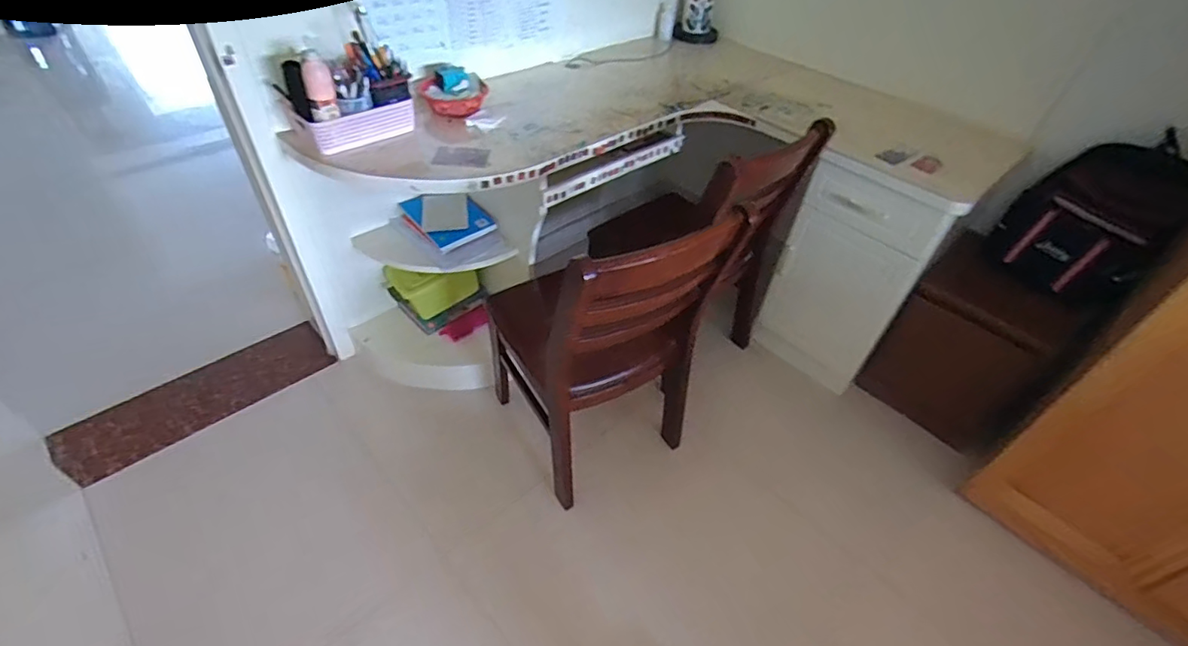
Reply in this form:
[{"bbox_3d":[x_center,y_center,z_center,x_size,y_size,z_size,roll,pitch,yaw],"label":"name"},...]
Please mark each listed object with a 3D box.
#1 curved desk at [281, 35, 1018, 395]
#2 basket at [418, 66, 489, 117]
[{"bbox_3d":[0.087,-0.157,1.584,1.434,0.798,1.136,-26,54,-29],"label":"curved desk"},{"bbox_3d":[-0.363,-0.603,1.407,0.171,0.080,0.127,-4,47,-11],"label":"basket"}]

